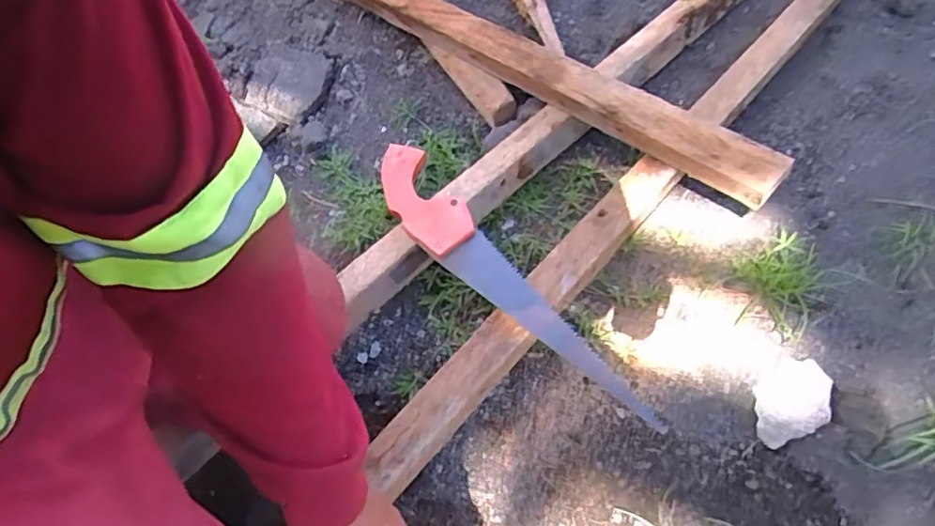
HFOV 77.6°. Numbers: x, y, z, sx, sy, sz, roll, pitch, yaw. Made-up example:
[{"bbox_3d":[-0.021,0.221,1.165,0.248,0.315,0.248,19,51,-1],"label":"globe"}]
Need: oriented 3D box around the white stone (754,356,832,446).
[{"bbox_3d":[0.331,0.143,0.597,0.091,0.034,0.066,-39,59,-18],"label":"white stone"}]

